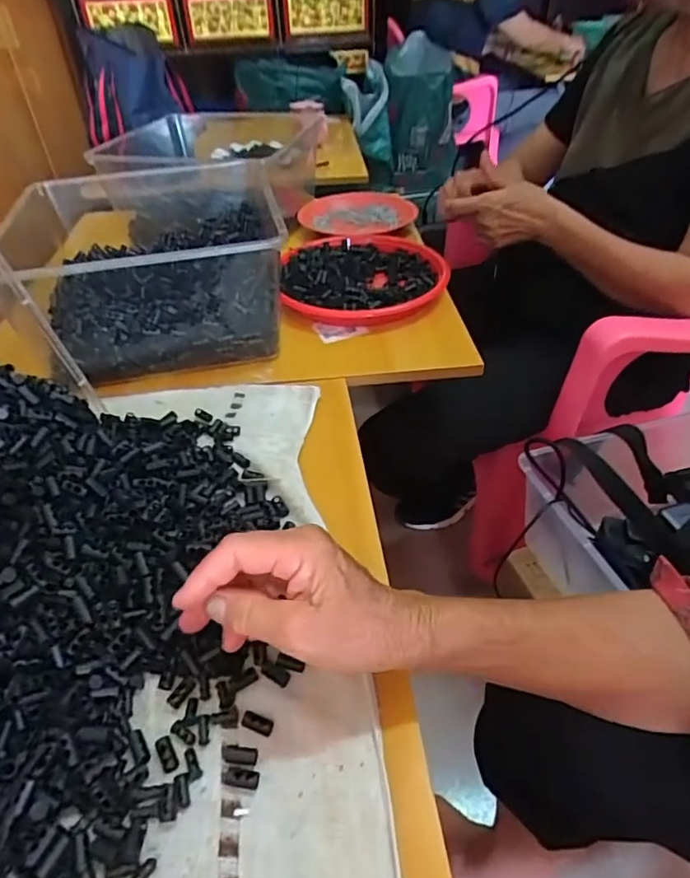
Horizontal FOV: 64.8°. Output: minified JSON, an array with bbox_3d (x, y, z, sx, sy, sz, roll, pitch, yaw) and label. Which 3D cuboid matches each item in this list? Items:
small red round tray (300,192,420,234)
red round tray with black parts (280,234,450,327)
[{"bbox_3d":[0.025,-0.399,0.950,0.207,0.031,0.160,-4,41,-2],"label":"small red round tray"},{"bbox_3d":[0.025,-0.233,0.764,0.221,0.034,0.256,-3,41,-2],"label":"red round tray with black parts"}]

